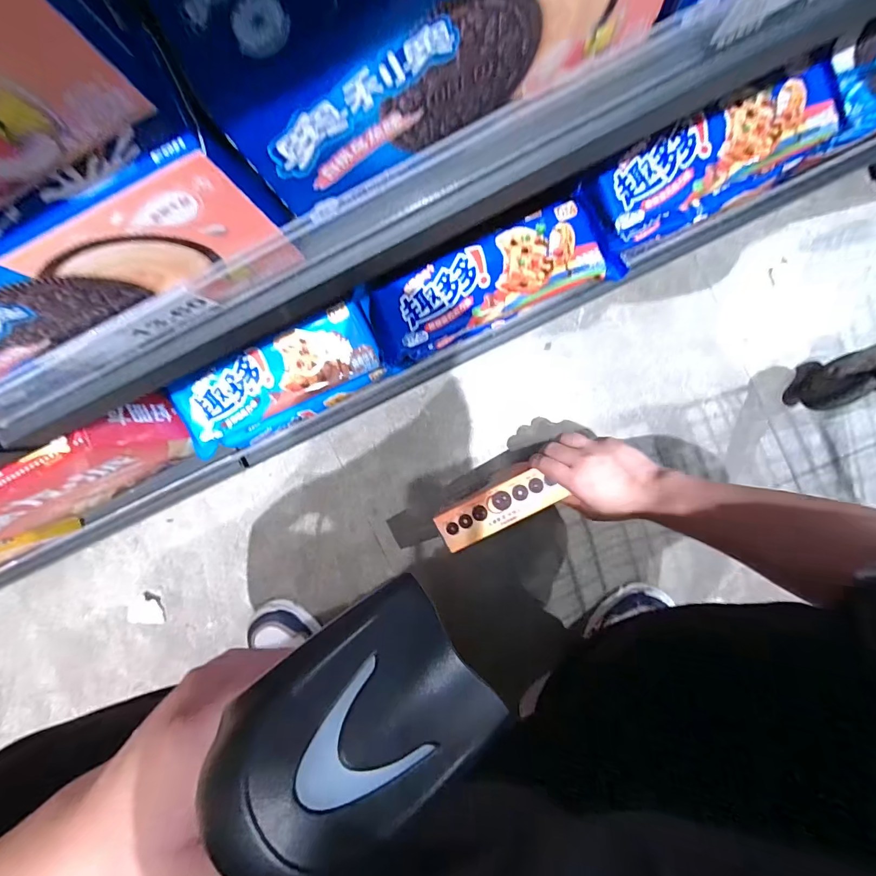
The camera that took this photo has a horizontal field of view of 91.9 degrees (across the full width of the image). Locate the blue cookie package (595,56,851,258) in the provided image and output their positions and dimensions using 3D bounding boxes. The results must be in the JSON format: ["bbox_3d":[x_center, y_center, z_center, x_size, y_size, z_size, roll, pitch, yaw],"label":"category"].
[{"bbox_3d":[0.245,-0.248,0.390,0.199,0.054,0.070,-24,92,6],"label":"blue cookie package"}]

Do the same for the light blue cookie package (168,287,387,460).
[{"bbox_3d":[-0.153,-0.058,0.428,0.214,0.056,0.070,-27,91,6],"label":"light blue cookie package"}]

